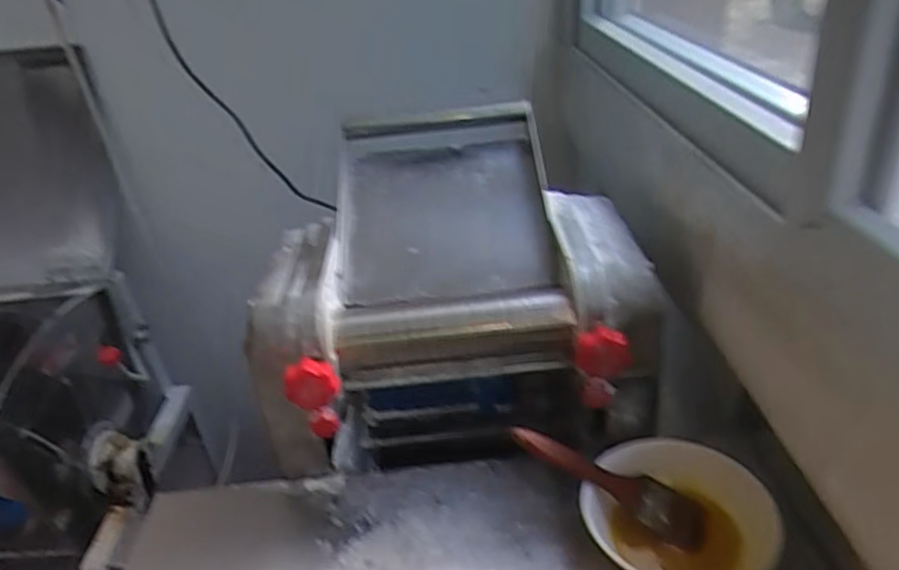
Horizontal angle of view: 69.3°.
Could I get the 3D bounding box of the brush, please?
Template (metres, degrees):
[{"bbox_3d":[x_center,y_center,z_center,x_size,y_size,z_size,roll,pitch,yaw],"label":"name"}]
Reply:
[{"bbox_3d":[0.135,0.167,0.553,0.173,0.017,0.044,26,38,6],"label":"brush"}]

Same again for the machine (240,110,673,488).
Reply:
[{"bbox_3d":[-0.006,0.021,0.713,0.367,0.287,0.347,-9,31,-5],"label":"machine"}]

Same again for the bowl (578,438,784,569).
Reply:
[{"bbox_3d":[0.190,0.196,0.535,0.154,0.051,0.140,-6,30,3],"label":"bowl"}]

